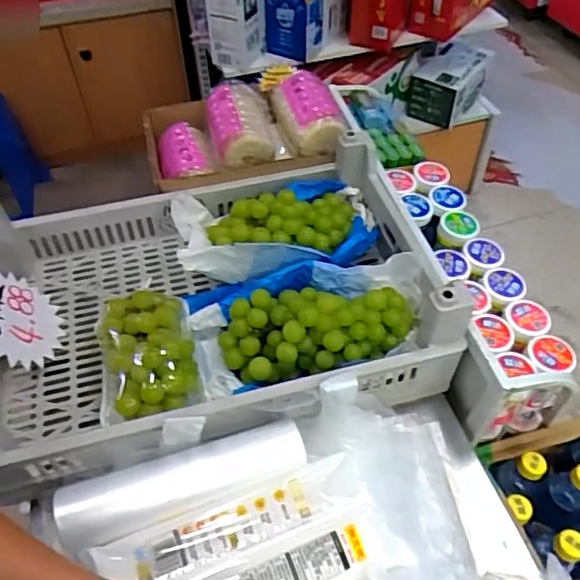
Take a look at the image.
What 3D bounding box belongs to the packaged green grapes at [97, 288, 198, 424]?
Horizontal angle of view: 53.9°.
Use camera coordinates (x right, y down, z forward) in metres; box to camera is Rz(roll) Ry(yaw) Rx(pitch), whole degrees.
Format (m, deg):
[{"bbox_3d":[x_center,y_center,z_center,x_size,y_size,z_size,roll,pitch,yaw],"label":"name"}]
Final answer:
[{"bbox_3d":[-0.172,0.078,0.670,0.116,0.057,0.178,-9,49,-6],"label":"packaged green grapes"}]

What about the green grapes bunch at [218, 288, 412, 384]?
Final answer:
[{"bbox_3d":[0.030,0.042,0.686,0.230,0.075,0.111,-1,49,1],"label":"green grapes bunch"}]

